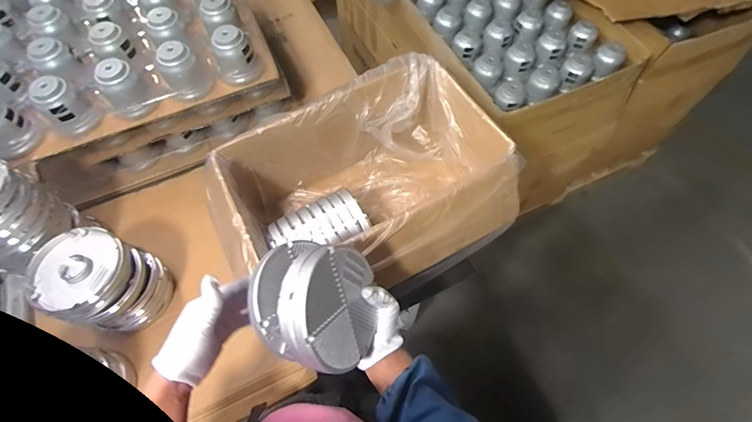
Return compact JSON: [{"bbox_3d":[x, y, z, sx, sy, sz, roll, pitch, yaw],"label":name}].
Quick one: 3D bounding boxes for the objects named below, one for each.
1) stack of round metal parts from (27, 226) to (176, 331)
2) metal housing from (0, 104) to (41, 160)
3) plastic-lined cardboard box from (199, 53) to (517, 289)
[{"bbox_3d":[-0.462,0.120,0.647,0.147,0.165,0.138,23,65,13],"label":"stack of round metal parts"},{"bbox_3d":[-0.642,-0.142,0.644,0.076,0.078,0.076,32,67,17],"label":"metal housing"},{"bbox_3d":[-0.005,-0.024,0.698,0.454,0.216,0.337,-29,65,-14],"label":"plastic-lined cardboard box"}]

